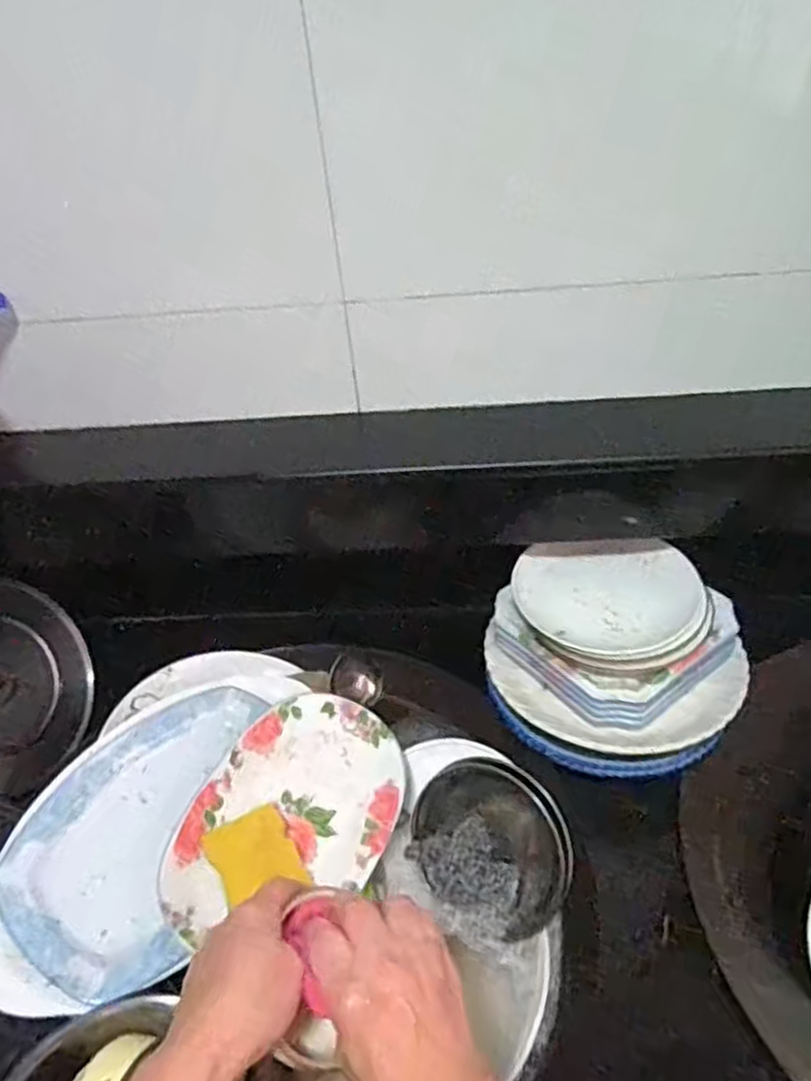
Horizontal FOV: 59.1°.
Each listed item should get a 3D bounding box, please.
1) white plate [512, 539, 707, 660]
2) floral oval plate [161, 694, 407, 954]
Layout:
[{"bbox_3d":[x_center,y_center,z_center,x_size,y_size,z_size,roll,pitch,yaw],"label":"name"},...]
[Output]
[{"bbox_3d":[0.198,0.052,0.706,0.174,0.024,0.146,3,40,12],"label":"white plate"},{"bbox_3d":[-0.098,0.245,0.635,0.160,0.023,0.236,31,50,3],"label":"floral oval plate"}]

